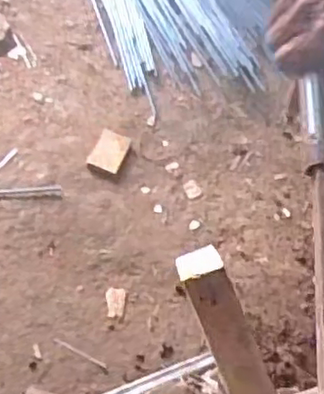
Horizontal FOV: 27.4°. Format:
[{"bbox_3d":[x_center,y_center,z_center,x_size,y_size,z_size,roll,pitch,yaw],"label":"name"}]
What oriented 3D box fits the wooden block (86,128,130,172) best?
[{"bbox_3d":[-0.111,-0.101,1.414,0.065,0.021,0.098,18,61,8],"label":"wooden block"}]

